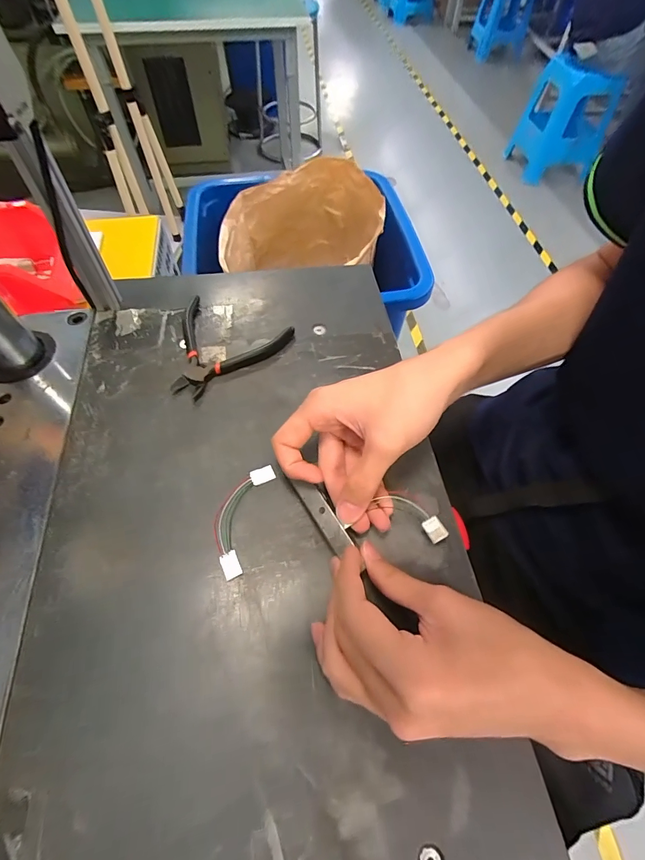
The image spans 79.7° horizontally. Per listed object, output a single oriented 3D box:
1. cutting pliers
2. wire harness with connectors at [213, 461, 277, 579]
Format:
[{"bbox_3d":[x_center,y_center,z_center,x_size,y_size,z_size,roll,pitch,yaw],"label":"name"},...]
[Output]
[{"bbox_3d":[-0.107,-0.091,0.372,0.120,0.011,0.109,-37,67,-23],"label":"cutting pliers"},{"bbox_3d":[-0.061,0.063,0.286,0.032,0.004,0.085,16,59,7],"label":"wire harness with connectors"}]

